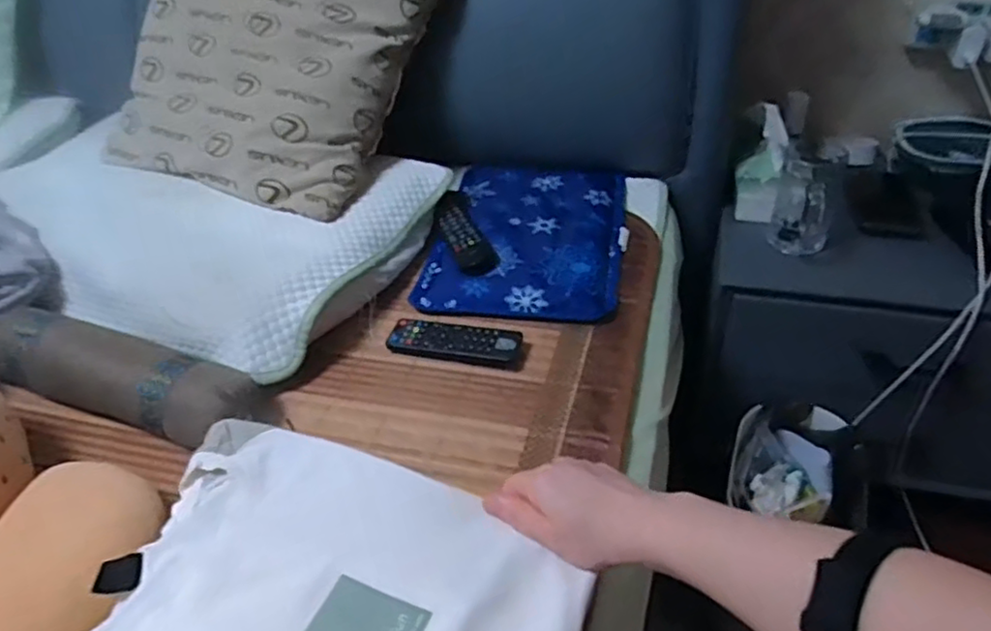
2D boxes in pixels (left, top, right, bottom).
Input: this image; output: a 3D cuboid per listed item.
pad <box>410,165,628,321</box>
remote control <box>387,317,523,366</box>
[{"bbox_3d":[0.048,-0.120,0.924,0.245,0.024,0.349,3,39,10],"label":"pad"},{"bbox_3d":[-0.046,0.029,0.751,0.146,0.020,0.043,7,40,16],"label":"remote control"}]

